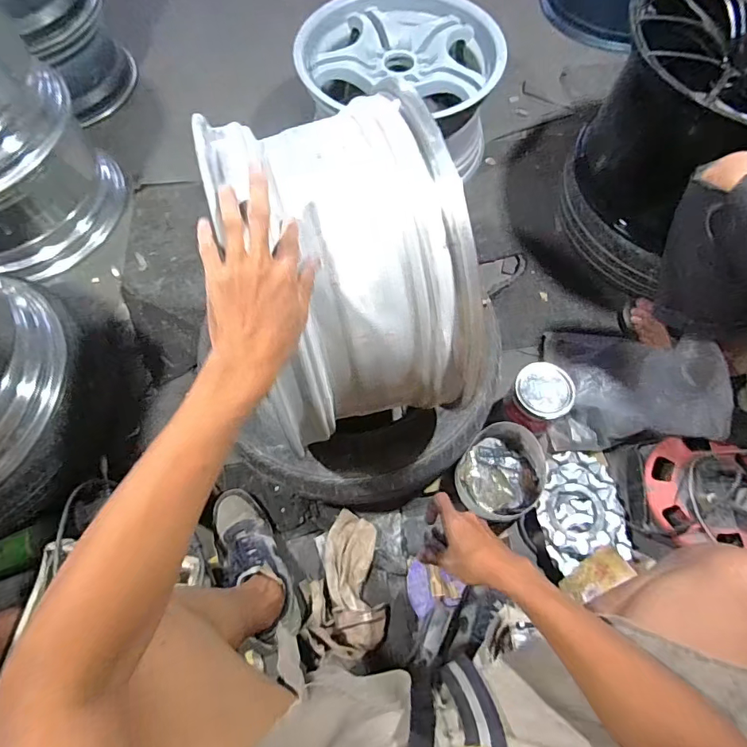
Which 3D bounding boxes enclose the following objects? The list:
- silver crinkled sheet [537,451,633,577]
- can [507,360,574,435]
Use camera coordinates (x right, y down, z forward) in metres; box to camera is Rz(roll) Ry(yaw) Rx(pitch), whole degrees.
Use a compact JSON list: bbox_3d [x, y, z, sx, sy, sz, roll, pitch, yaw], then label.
[{"bbox_3d":[0.369,0.238,0.808,0.148,0.033,0.197,-3,67,0],"label":"silver crinkled sheet"},{"bbox_3d":[0.305,0.051,0.849,0.098,0.129,0.092,-1,67,2],"label":"can"}]

